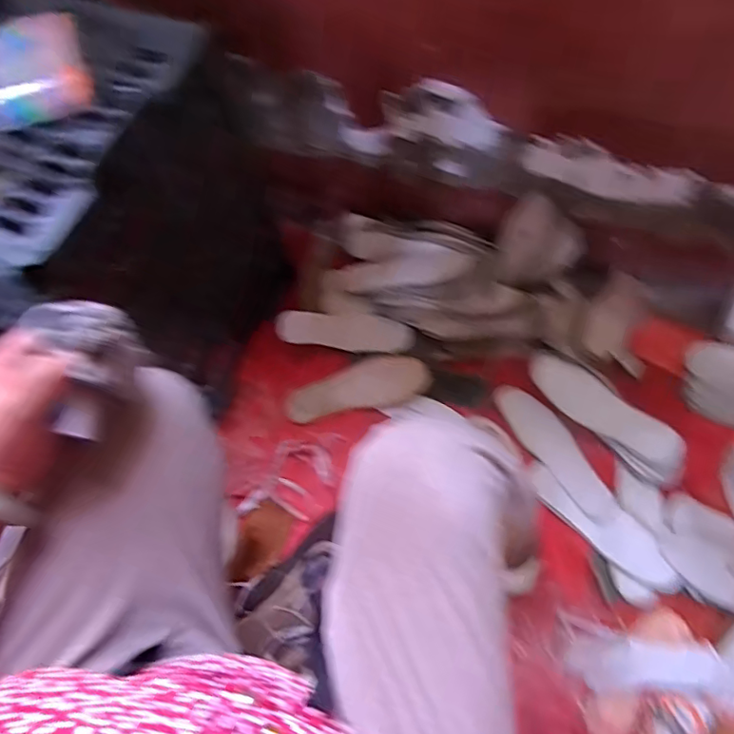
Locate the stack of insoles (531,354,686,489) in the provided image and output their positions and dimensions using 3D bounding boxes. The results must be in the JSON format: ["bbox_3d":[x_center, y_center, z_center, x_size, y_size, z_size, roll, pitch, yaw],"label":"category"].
[{"bbox_3d":[0.360,0.066,0.800,0.248,0.028,0.071,42,112,17],"label":"stack of insoles"}]

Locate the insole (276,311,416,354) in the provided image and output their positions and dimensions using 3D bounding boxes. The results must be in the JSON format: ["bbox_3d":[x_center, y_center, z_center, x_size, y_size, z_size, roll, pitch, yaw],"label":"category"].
[{"bbox_3d":[-0.033,-0.055,0.869,0.220,0.015,0.062,1,103,-11],"label":"insole"}]

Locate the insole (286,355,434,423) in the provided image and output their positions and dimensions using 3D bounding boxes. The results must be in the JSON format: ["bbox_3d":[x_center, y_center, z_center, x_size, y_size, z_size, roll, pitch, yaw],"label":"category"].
[{"bbox_3d":[-0.014,0.031,0.871,0.231,0.025,0.083,-10,70,-5],"label":"insole"}]

